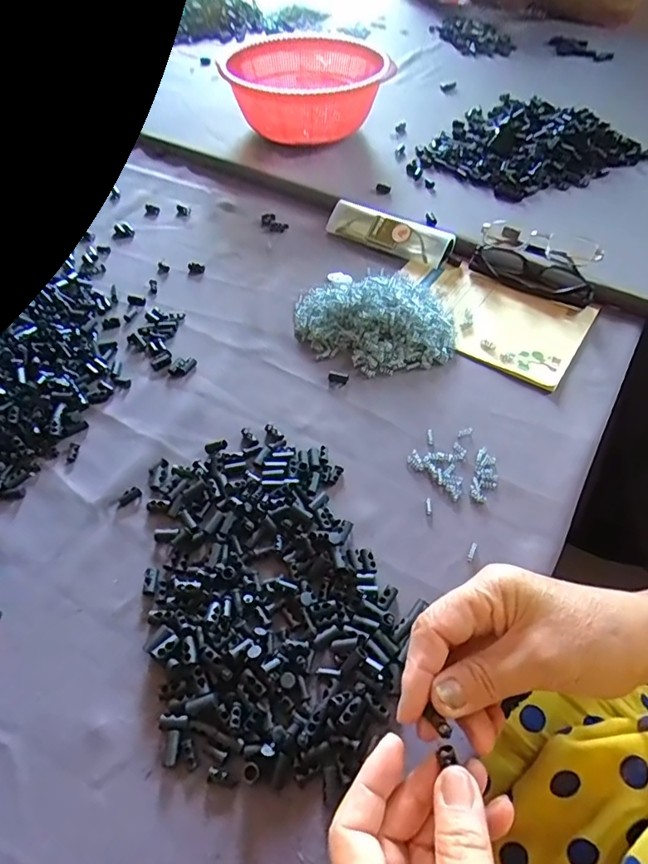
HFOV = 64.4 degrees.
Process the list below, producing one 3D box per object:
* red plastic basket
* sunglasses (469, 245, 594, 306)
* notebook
[{"bbox_3d":[-0.031,-0.508,0.770,0.219,0.095,0.236,-14,53,-9],"label":"red plastic basket"},{"bbox_3d":[0.221,-0.169,0.553,0.125,0.030,0.029,21,56,17],"label":"sunglasses"},{"bbox_3d":[0.181,-0.116,0.530,0.157,0.007,0.127,28,58,21],"label":"notebook"}]

